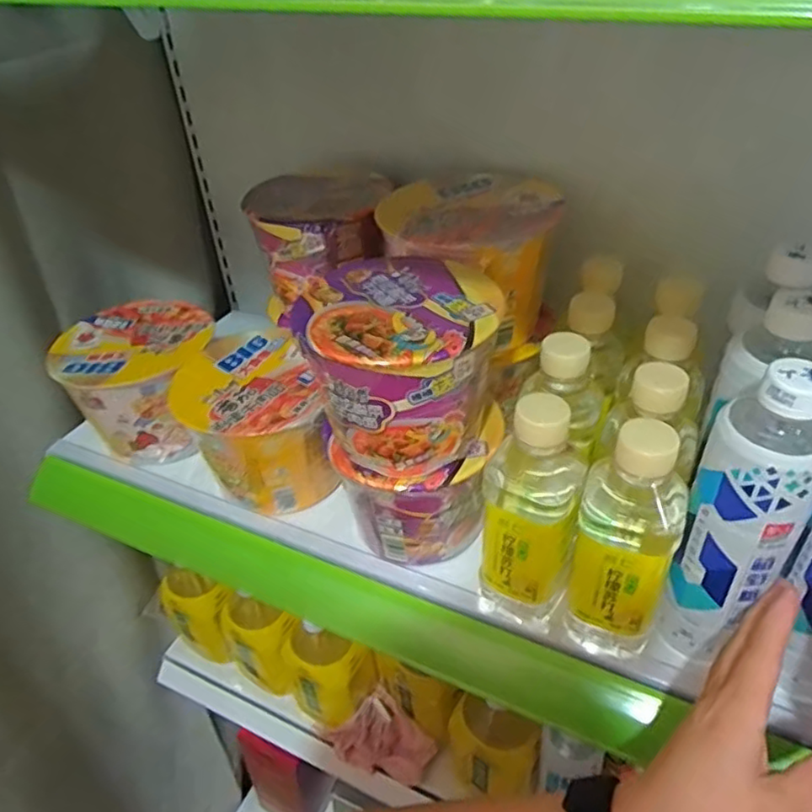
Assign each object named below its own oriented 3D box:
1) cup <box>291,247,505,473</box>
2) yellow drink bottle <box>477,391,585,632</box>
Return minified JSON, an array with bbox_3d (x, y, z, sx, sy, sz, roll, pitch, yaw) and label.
[{"bbox_3d":[-0.002,-0.024,0.430,0.115,0.110,0.129,-8,40,-5],"label":"cup"},{"bbox_3d":[0.082,0.071,0.414,0.060,0.171,0.053,8,41,14],"label":"yellow drink bottle"}]

